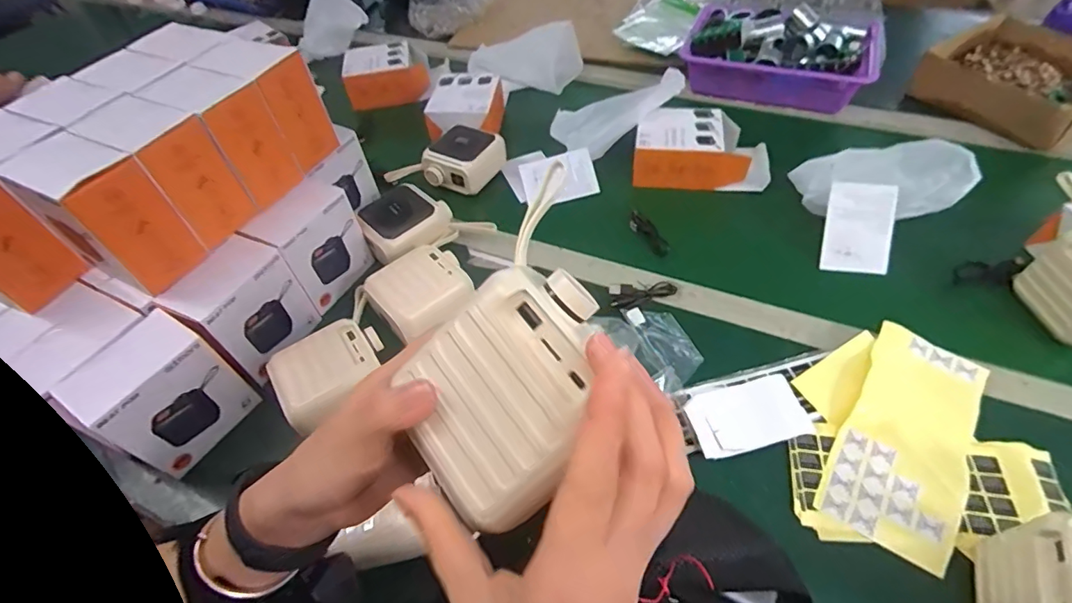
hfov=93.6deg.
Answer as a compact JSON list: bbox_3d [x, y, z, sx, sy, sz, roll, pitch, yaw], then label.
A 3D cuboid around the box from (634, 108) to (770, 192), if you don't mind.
[{"bbox_3d":[0.223,-0.208,0.680,0.172,0.055,0.095,3,52,8],"label":"box"}]

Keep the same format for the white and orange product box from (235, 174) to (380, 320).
[{"bbox_3d":[-0.250,-0.070,0.562,0.064,0.123,0.114,14,55,16],"label":"white and orange product box"}]

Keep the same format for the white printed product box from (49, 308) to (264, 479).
[{"bbox_3d":[-0.329,0.085,0.455,0.069,0.113,0.097,28,59,25],"label":"white printed product box"}]

